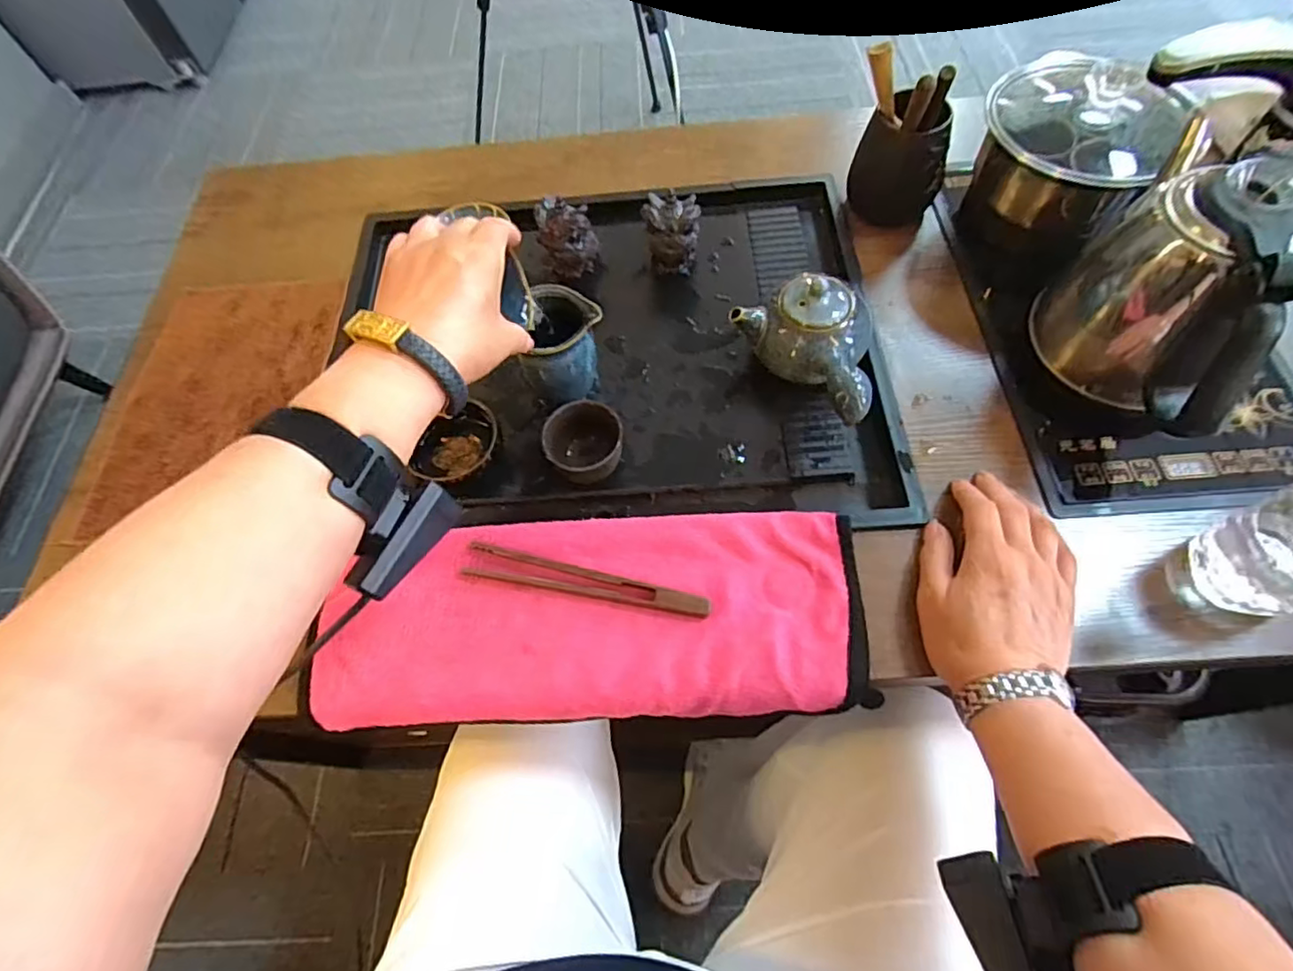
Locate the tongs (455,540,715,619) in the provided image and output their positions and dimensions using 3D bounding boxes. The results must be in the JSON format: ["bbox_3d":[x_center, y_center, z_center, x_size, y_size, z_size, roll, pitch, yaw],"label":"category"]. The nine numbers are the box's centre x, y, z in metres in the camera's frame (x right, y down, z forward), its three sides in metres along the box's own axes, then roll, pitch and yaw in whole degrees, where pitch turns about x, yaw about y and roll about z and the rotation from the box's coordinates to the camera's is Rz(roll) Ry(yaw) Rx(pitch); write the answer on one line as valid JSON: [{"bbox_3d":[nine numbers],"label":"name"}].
[{"bbox_3d":[-0.043,0.067,0.431,0.176,0.009,0.021,9,64,8],"label":"tongs"}]

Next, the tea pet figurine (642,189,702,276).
[{"bbox_3d":[0.024,-0.224,0.558,0.046,0.071,0.037,4,63,6],"label":"tea pet figurine"}]

